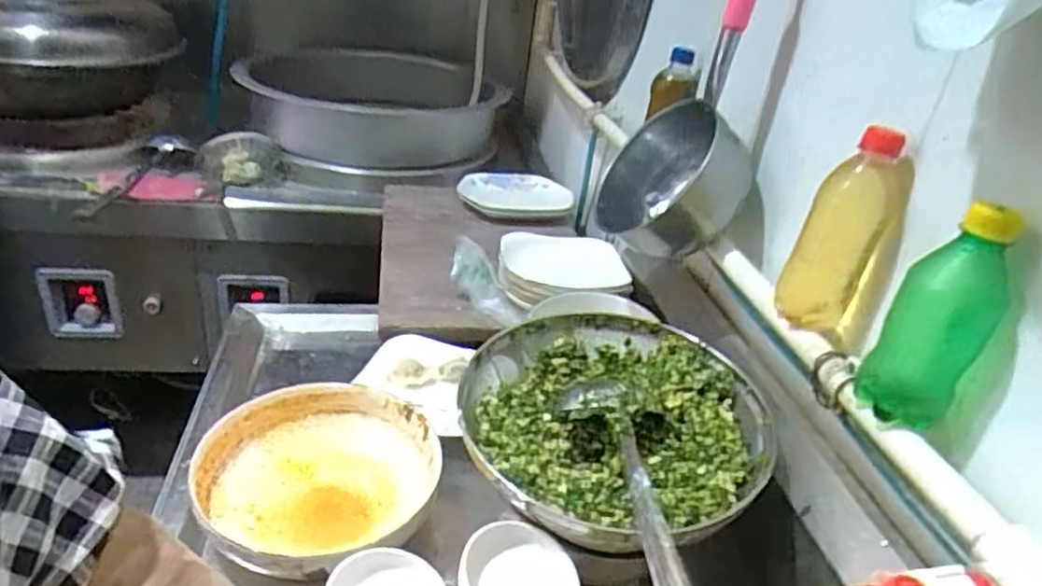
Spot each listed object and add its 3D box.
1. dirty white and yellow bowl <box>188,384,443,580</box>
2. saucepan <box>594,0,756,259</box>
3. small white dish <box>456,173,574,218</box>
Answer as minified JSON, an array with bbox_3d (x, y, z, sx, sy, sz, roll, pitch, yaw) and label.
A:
[{"bbox_3d":[-0.191,0.172,0.650,0.199,0.058,0.207,6,29,-3],"label":"dirty white and yellow bowl"},{"bbox_3d":[0.183,-0.209,0.738,0.156,0.345,0.223,12,29,9],"label":"saucepan"},{"bbox_3d":[-0.017,-0.195,1.328,0.204,0.040,0.191,6,29,-3],"label":"small white dish"}]

